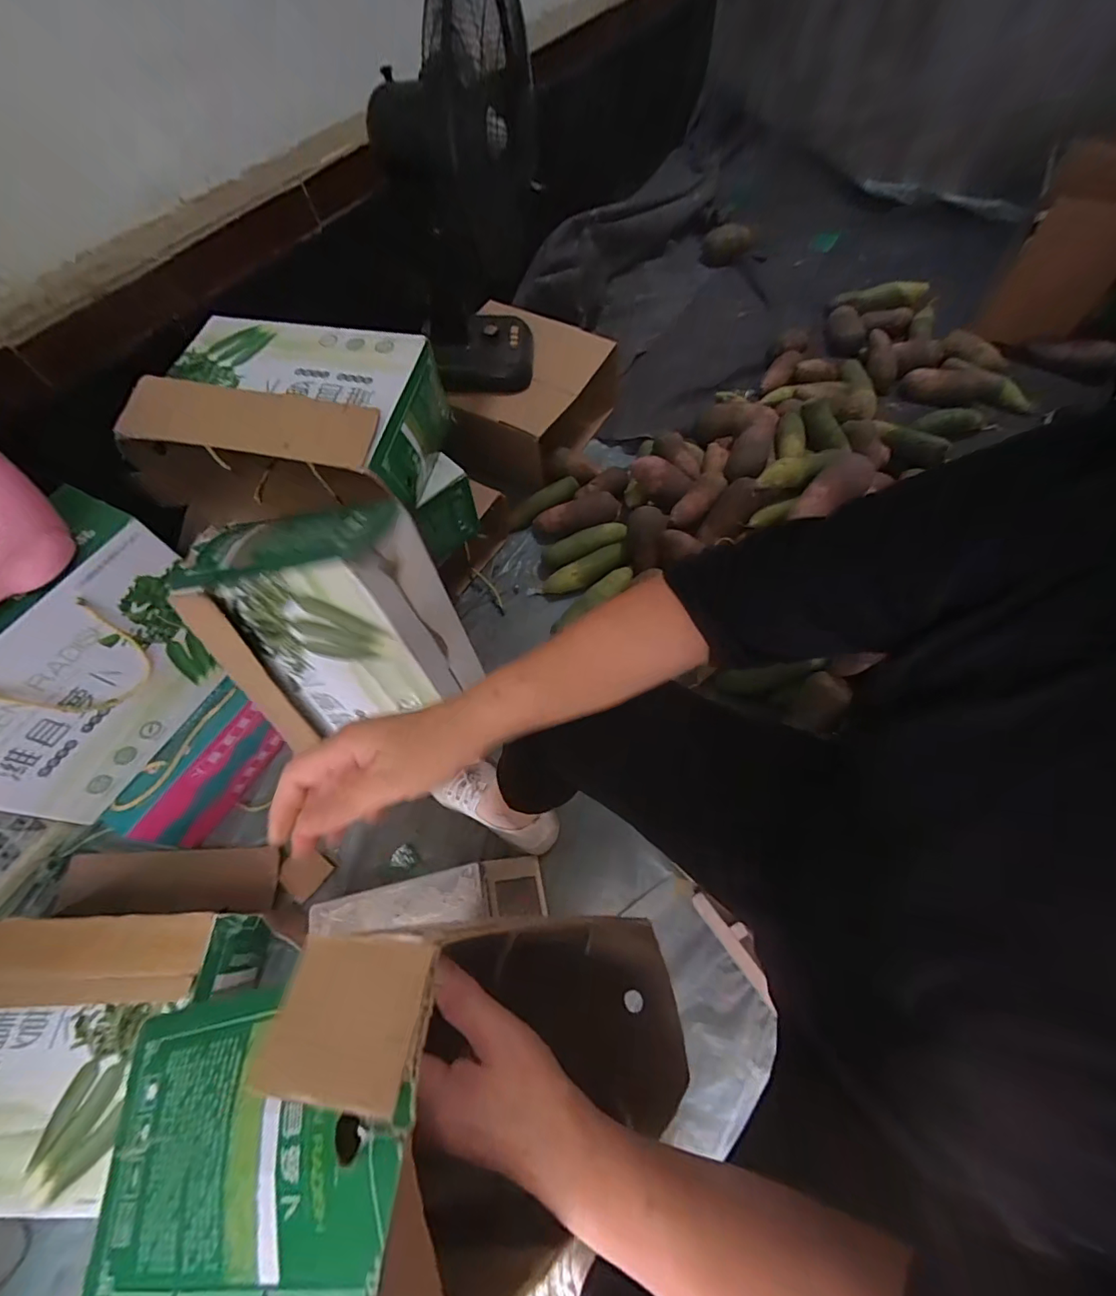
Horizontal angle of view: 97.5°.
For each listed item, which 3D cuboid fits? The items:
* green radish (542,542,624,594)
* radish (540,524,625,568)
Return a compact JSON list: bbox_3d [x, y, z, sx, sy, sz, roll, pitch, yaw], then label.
[{"bbox_3d":[0.050,-0.151,0.970,0.177,0.042,0.060,-25,63,8],"label":"green radish"},{"bbox_3d":[0.053,-0.217,1.007,0.180,0.042,0.051,-26,64,-10],"label":"radish"}]

